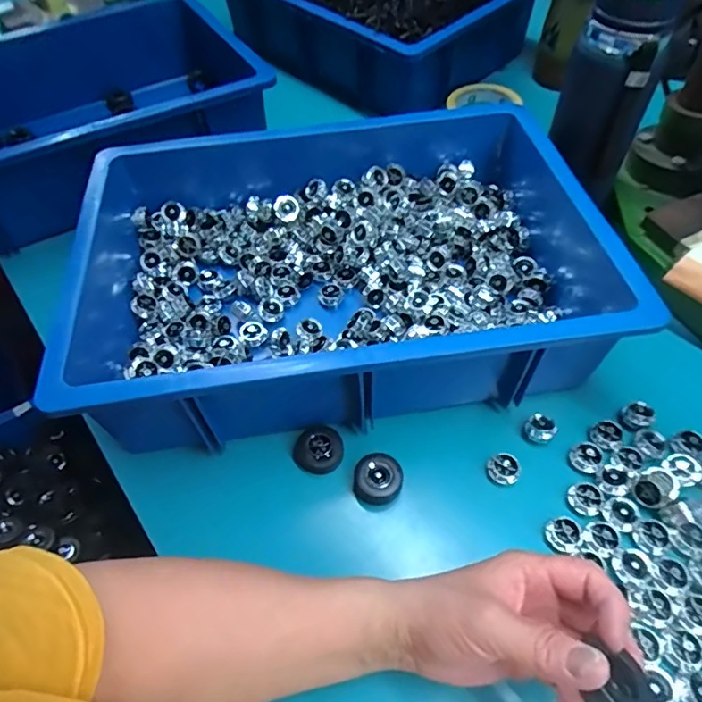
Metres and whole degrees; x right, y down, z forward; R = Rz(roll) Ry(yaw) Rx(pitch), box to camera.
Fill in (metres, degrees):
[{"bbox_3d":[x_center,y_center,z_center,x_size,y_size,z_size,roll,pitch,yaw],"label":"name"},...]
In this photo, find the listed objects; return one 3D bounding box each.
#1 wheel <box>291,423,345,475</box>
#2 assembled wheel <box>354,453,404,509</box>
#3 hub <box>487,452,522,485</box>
[{"bbox_3d":[-0.026,0.082,0.423,0.040,0.018,0.039,-2,54,3],"label":"wheel"},{"bbox_3d":[0.022,0.102,0.402,0.037,0.021,0.040,-2,54,3],"label":"assembled wheel"},{"bbox_3d":[0.120,0.093,0.402,0.025,0.011,0.022,4,55,8],"label":"hub"}]

